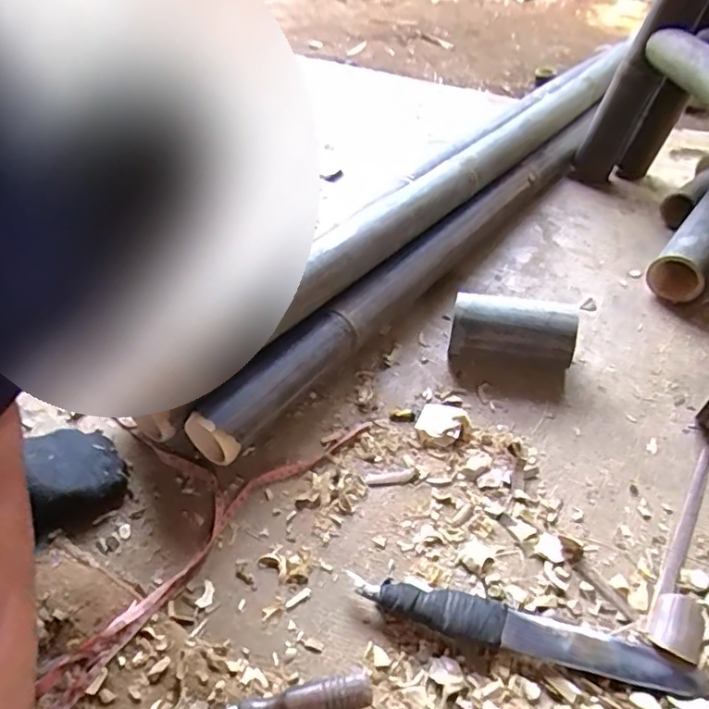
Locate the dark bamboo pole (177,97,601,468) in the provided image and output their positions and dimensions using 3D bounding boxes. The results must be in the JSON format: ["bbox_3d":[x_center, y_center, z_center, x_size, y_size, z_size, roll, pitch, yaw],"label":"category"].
[{"bbox_3d":[0.123,-0.158,0.770,0.053,0.056,0.891,29,52,28],"label":"dark bamboo pole"}]

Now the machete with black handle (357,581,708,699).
[{"bbox_3d":[0.142,0.229,0.460,0.264,0.019,0.034,10,45,12],"label":"machete with black handle"}]

